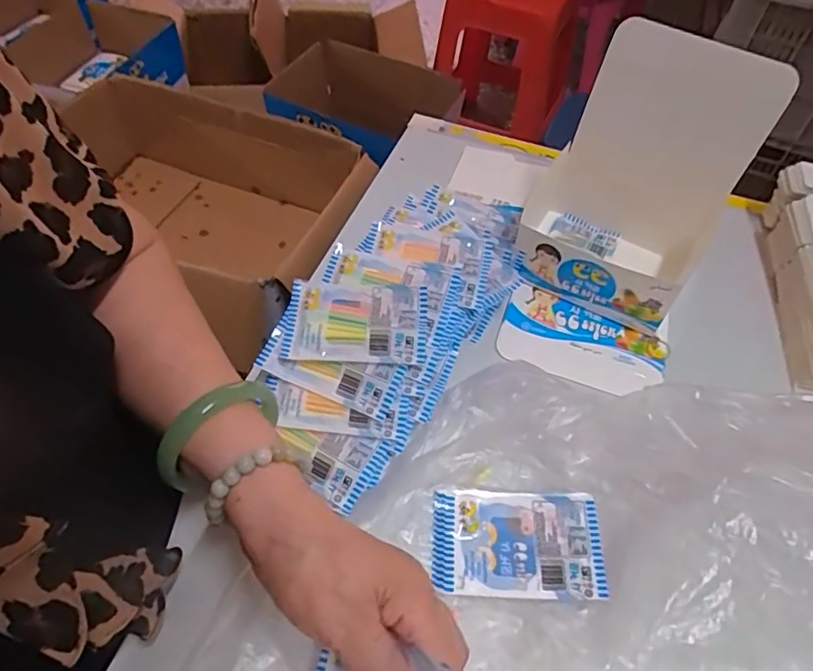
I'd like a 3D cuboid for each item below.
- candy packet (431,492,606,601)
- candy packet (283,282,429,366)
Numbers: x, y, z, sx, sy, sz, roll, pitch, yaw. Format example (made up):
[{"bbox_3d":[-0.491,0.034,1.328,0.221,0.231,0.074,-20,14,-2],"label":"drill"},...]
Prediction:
[{"bbox_3d":[0.075,0.142,0.383,0.111,0.014,0.070,5,54,1],"label":"candy packet"},{"bbox_3d":[-0.038,-0.011,0.415,0.103,0.013,0.060,5,54,1],"label":"candy packet"}]

